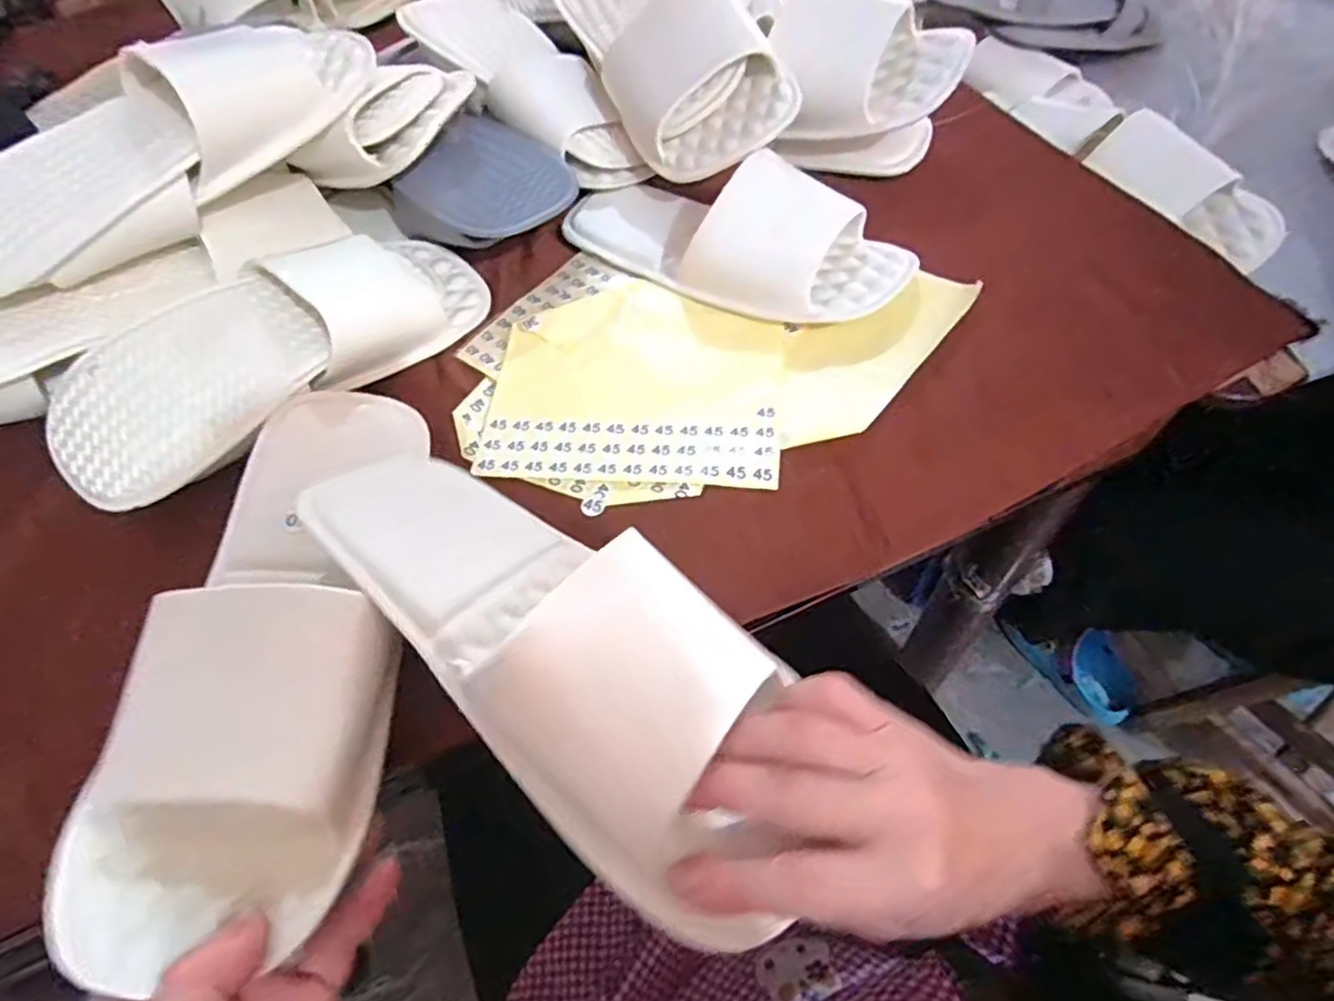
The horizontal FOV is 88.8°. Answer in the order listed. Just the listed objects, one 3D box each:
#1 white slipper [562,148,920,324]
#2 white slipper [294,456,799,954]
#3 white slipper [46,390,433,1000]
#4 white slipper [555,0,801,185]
[{"bbox_3d":[0.035,-0.172,0.427,0.229,0.053,0.089,22,63,19],"label":"white slipper"},{"bbox_3d":[-0.048,0.045,0.287,0.103,0.066,0.258,-39,55,-21],"label":"white slipper"},{"bbox_3d":[-0.177,0.051,0.306,0.105,0.043,0.259,-5,53,-4],"label":"white slipper"},{"bbox_3d":[-0.011,-0.331,0.479,0.112,0.058,0.285,-32,66,12],"label":"white slipper"}]

